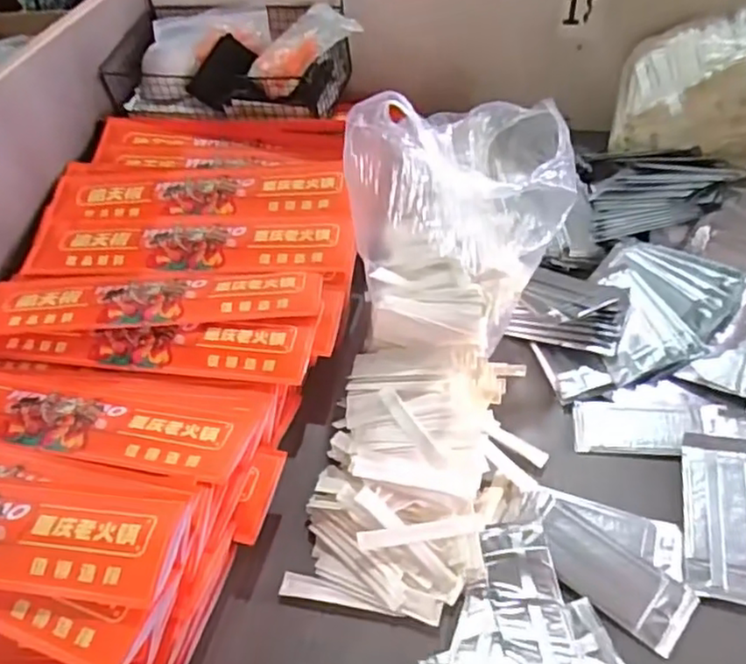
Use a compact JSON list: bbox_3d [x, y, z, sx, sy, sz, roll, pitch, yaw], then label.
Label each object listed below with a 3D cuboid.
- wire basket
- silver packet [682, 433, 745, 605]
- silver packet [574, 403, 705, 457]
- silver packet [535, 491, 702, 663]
[{"bbox_3d":[-0.164,-0.340,0.793,0.295,0.077,0.160,7,49,13],"label":"wire basket"},{"bbox_3d":[0.259,0.134,0.482,0.049,0.007,0.131,9,50,14],"label":"silver packet"},{"bbox_3d":[0.221,0.080,0.542,0.100,0.005,0.049,2,49,9],"label":"silver packet"},{"bbox_3d":[0.162,0.168,0.459,0.120,0.009,0.052,32,59,30],"label":"silver packet"}]

